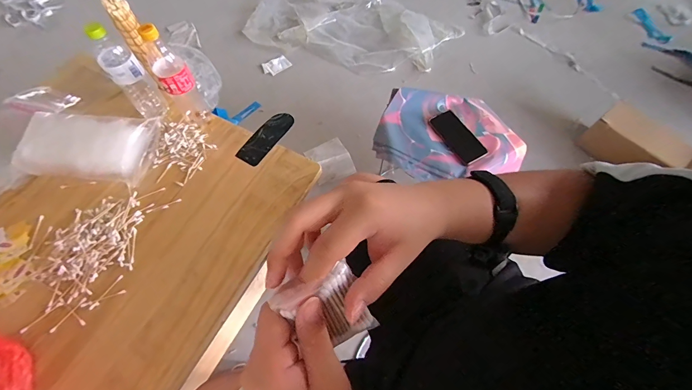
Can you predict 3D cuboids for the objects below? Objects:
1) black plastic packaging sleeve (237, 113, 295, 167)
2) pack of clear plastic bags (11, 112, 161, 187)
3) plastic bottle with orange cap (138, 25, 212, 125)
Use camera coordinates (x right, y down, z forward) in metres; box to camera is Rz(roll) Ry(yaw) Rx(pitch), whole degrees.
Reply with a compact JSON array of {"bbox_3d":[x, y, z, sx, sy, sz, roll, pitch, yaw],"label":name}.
[{"bbox_3d":[-0.187,-0.138,0.769,0.064,0.010,0.163,29,67,15],"label":"black plastic packaging sleeve"},{"bbox_3d":[-0.567,-0.116,0.713,0.258,0.062,0.171,3,70,0],"label":"pack of clear plastic bags"},{"bbox_3d":[-0.349,-0.234,0.678,0.063,0.240,0.062,-31,68,-15],"label":"plastic bottle with orange cap"}]

